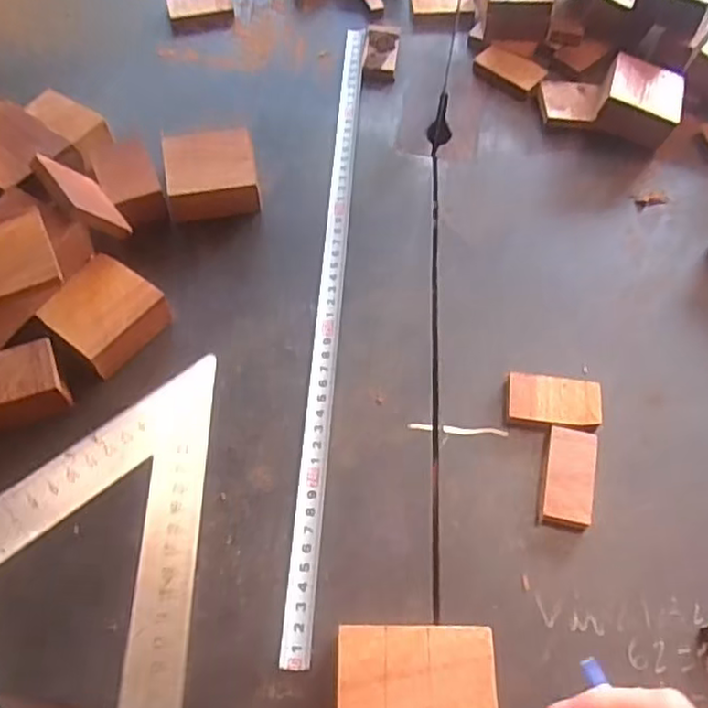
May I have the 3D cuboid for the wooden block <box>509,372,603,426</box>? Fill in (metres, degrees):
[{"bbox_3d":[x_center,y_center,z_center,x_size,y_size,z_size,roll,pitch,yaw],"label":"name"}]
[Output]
[{"bbox_3d":[0.120,0.028,0.409,0.054,0.010,0.031,3,60,0],"label":"wooden block"}]

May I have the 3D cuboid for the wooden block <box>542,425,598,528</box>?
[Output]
[{"bbox_3d":[0.122,0.068,0.385,0.027,0.010,0.057,12,60,5],"label":"wooden block"}]

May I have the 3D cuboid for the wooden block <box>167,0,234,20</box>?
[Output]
[{"bbox_3d":[-0.132,-0.301,0.589,0.055,0.014,0.019,-11,61,-8],"label":"wooden block"}]

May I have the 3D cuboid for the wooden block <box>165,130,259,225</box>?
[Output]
[{"bbox_3d":[-0.100,-0.124,0.478,0.060,0.030,0.058,-8,61,-6],"label":"wooden block"}]

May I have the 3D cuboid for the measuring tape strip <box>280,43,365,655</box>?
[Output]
[{"bbox_3d":[-0.014,-0.055,0.456,0.015,0.005,0.479,5,60,-2],"label":"measuring tape strip"}]

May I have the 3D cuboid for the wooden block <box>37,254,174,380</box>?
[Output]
[{"bbox_3d":[-0.153,-0.024,0.421,0.055,0.029,0.060,35,65,17],"label":"wooden block"}]

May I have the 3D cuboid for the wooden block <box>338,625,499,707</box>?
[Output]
[{"bbox_3d":[0.029,0.160,0.322,0.072,0.029,0.054,1,60,-1],"label":"wooden block"}]

